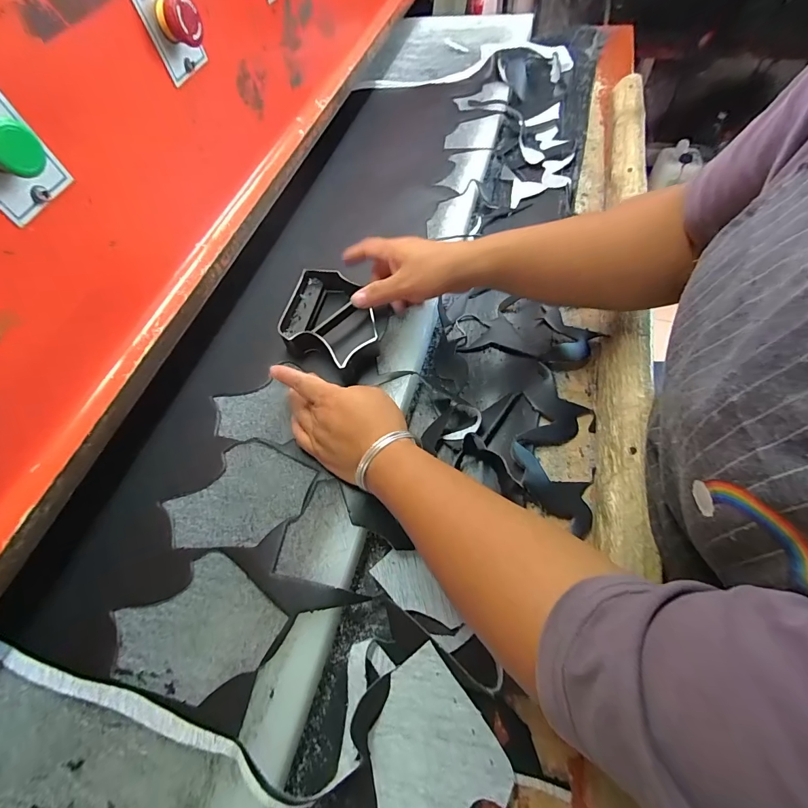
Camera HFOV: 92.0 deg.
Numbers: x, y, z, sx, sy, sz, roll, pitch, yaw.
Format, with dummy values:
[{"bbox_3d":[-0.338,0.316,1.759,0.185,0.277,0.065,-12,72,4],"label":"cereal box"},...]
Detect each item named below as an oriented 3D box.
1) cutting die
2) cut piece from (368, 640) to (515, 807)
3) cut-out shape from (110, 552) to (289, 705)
[{"bbox_3d":[-0.081,-0.099,0.450,0.129,0.035,0.110,27,66,16],"label":"cutting die"},{"bbox_3d":[0.017,0.256,0.277,0.098,0.009,0.116,22,71,35],"label":"cut piece"},{"bbox_3d":[-0.171,0.185,0.320,0.116,0.007,0.105,32,68,19],"label":"cut-out shape"}]

